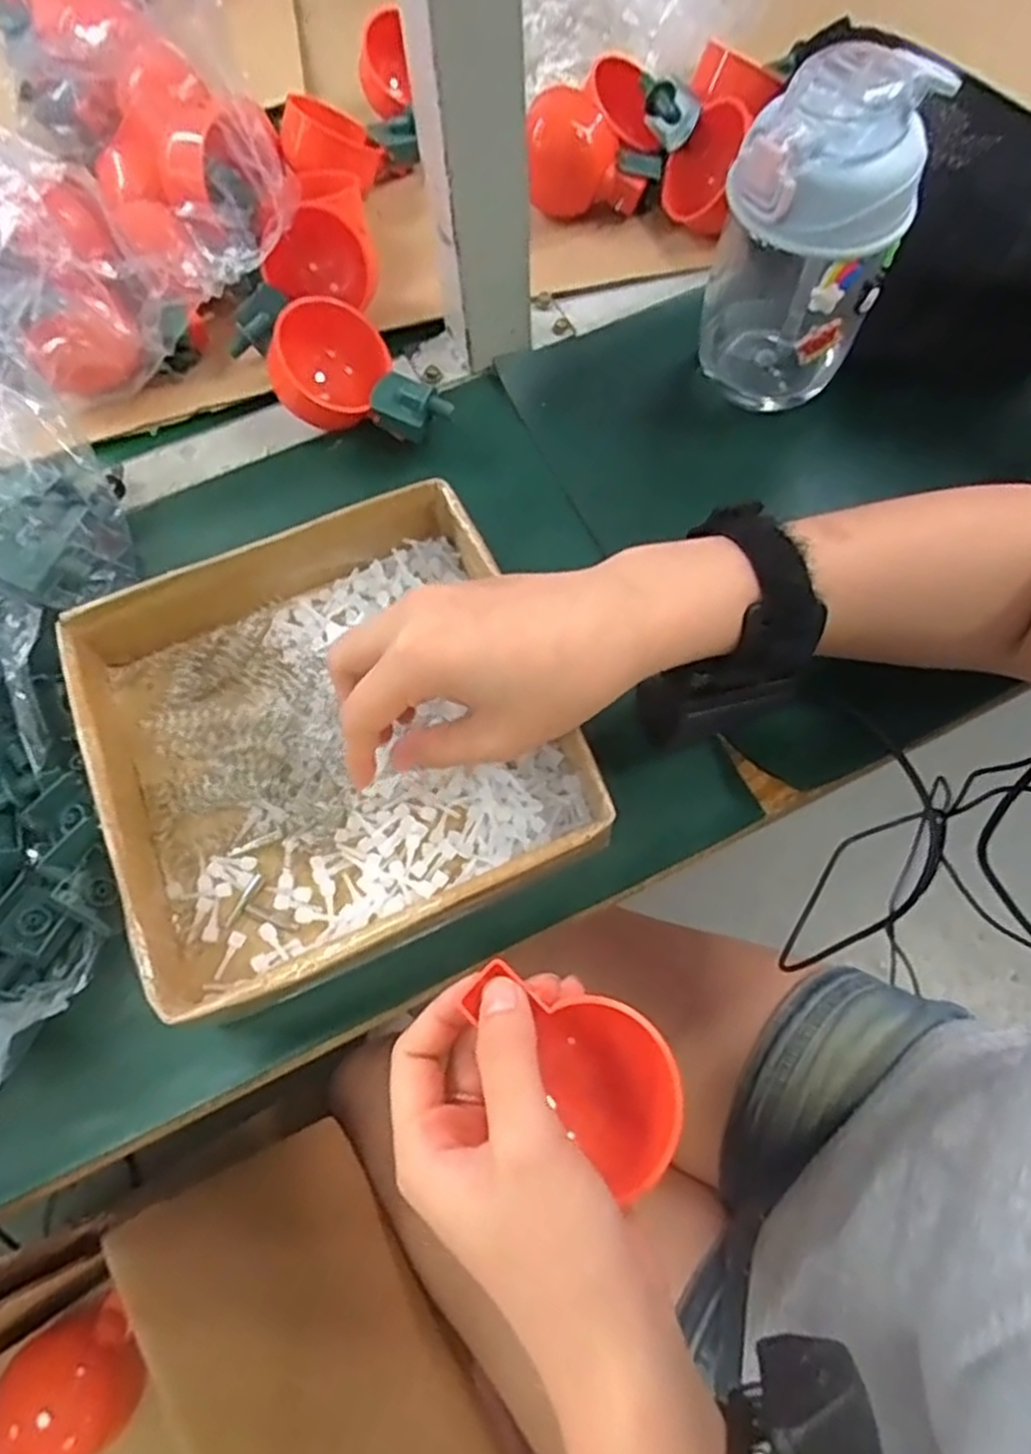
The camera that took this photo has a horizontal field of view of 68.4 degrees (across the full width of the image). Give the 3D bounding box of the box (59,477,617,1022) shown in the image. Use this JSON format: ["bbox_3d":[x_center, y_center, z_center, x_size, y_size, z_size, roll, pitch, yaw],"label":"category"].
[{"bbox_3d":[-0.082,0.004,0.336,0.190,0.047,0.197,-22,68,-8],"label":"box"}]

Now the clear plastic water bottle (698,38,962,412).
[{"bbox_3d":[0.142,-0.241,0.378,0.087,0.147,0.098,18,69,9],"label":"clear plastic water bottle"}]

